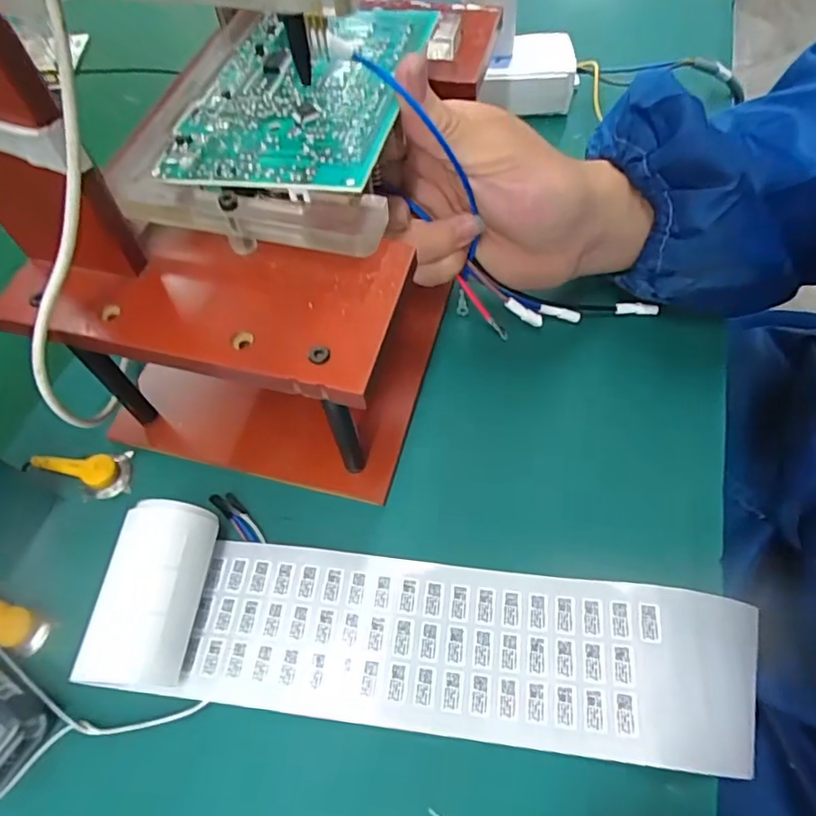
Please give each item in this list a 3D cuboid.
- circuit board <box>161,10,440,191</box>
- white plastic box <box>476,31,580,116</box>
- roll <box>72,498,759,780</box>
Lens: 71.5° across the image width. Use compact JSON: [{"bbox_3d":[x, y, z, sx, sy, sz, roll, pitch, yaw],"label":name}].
[{"bbox_3d":[-0.044,-0.133,0.235,0.087,0.009,0.121,10,61,8],"label":"circuit board"},{"bbox_3d":[0.087,-0.236,0.402,0.065,0.032,0.047,5,60,7],"label":"white plastic box"},{"bbox_3d":[0.010,0.089,0.223,0.254,0.031,0.065,5,60,7],"label":"roll"}]

